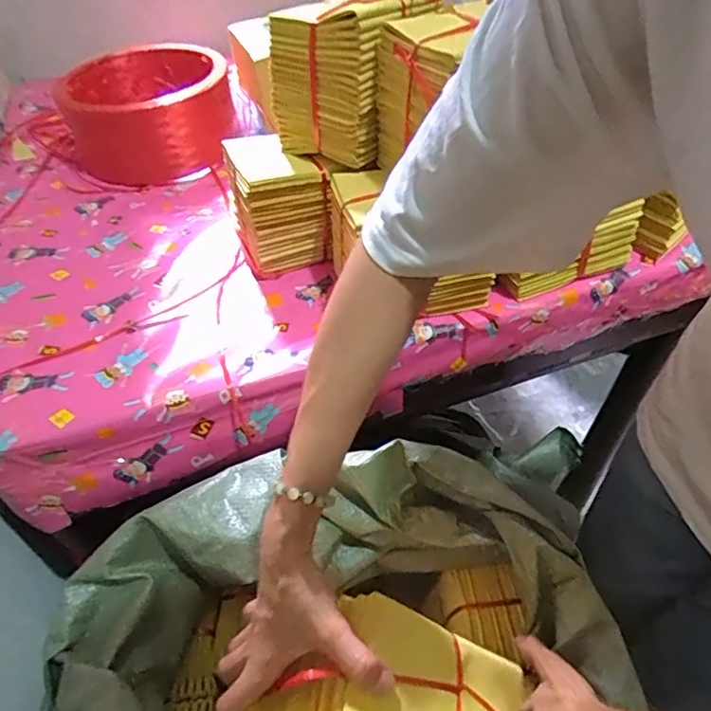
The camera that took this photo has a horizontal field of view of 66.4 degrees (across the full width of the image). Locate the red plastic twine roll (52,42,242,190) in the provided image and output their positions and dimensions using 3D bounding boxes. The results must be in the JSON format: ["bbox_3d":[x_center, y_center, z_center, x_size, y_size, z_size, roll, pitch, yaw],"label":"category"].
[{"bbox_3d":[-0.363,-0.428,0.948,0.260,0.141,0.332,-26,51,-20],"label":"red plastic twine roll"}]

